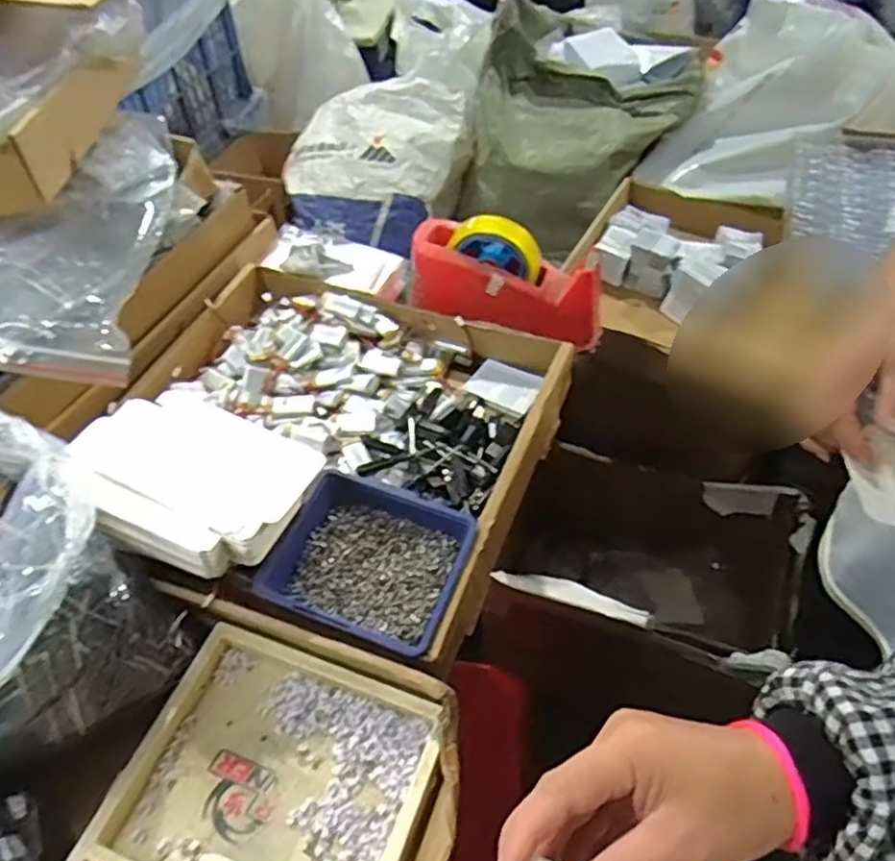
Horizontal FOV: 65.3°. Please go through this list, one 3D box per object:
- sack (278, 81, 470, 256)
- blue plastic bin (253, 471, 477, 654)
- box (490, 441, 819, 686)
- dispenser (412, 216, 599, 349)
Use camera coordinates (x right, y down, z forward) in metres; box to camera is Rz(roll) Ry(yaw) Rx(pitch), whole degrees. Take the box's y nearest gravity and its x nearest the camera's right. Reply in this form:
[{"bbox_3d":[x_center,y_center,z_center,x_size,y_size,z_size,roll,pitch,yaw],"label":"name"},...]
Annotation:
[{"bbox_3d":[-0.174,-0.550,1.460,0.358,0.210,0.327,10,51,11],"label":"sack"},{"bbox_3d":[-0.060,0.104,0.553,0.138,0.037,0.120,17,53,16],"label":"blue plastic bin"},{"bbox_3d":[0.299,0.246,1.148,0.432,0.305,0.292,17,53,16],"label":"box"},{"bbox_3d":[0.061,-0.158,0.722,0.202,0.100,0.071,14,52,13],"label":"dispenser"}]

